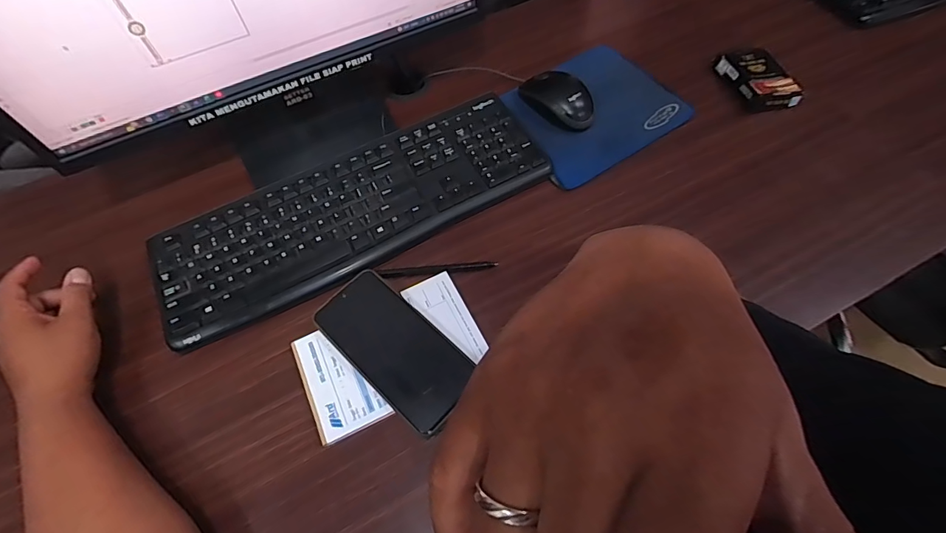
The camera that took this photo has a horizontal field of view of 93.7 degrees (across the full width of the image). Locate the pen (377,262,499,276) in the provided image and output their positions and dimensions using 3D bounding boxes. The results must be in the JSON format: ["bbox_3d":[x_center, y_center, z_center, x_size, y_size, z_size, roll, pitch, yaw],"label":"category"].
[{"bbox_3d":[-0.037,0.003,0.464,0.122,0.008,0.010,-3,67,-2],"label":"pen"}]

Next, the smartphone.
[{"bbox_3d":[-0.073,0.072,0.413,0.160,0.008,0.077,39,71,19],"label":"smartphone"}]

